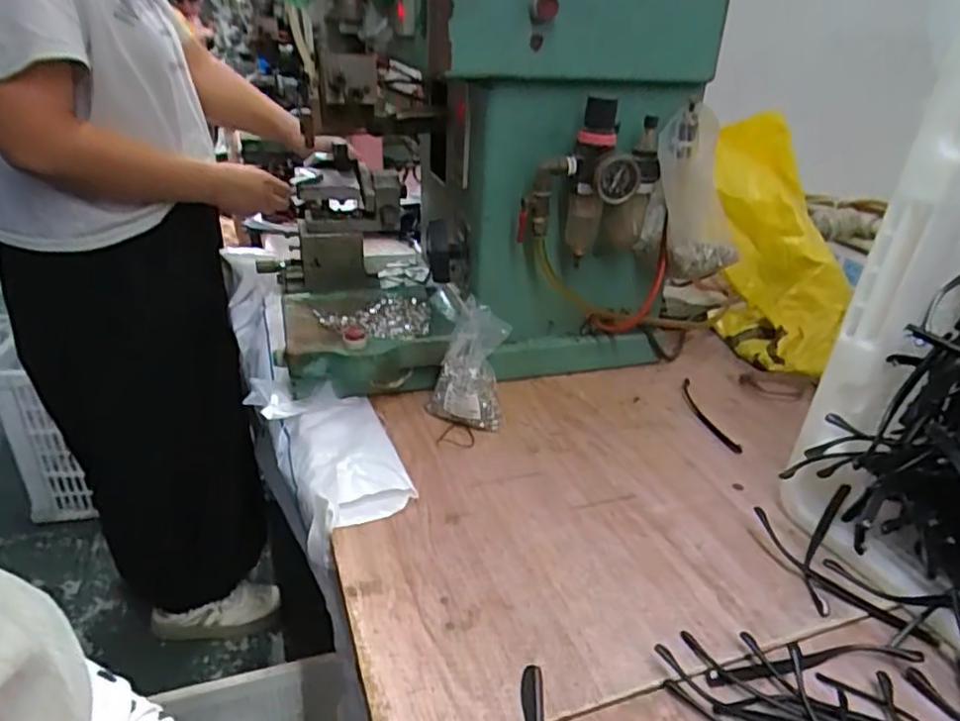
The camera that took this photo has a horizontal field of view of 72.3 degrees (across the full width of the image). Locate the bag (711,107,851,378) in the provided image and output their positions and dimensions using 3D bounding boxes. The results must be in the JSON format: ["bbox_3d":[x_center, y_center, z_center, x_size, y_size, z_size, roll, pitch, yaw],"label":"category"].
[{"bbox_3d":[0.345,-0.136,0.798,0.114,0.314,0.114,-6,-7,-13],"label":"bag"}]

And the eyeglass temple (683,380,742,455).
[{"bbox_3d":[0.231,0.054,0.678,0.018,0.011,0.133,-1,27,-4],"label":"eyeglass temple"}]

